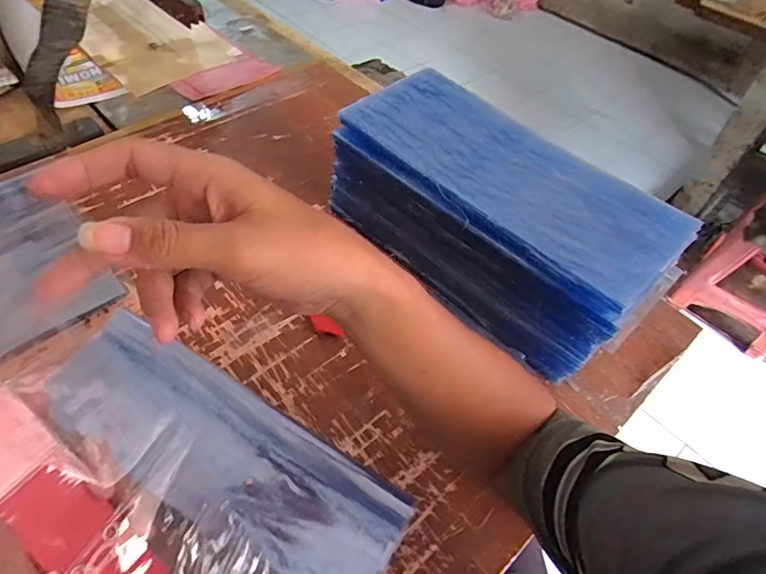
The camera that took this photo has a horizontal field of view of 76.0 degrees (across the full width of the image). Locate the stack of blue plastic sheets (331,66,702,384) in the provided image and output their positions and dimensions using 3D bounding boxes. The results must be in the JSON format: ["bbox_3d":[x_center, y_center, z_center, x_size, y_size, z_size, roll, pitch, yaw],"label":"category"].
[{"bbox_3d":[0.124,-0.084,0.577,0.373,0.151,0.163,38,58,23],"label":"stack of blue plastic sheets"}]

